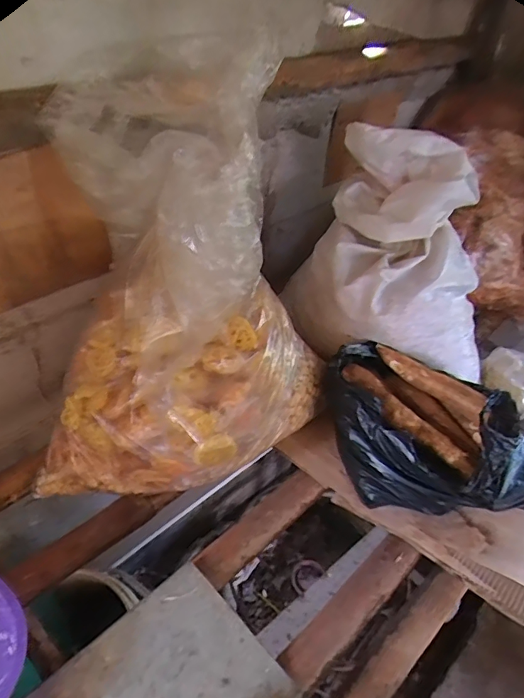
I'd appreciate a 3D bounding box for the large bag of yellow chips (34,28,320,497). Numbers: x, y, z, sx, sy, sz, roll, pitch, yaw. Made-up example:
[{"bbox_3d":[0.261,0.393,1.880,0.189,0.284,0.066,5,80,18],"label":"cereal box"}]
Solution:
[{"bbox_3d":[-0.102,-0.056,0.604,0.374,0.511,0.264,10,43,6],"label":"large bag of yellow chips"}]

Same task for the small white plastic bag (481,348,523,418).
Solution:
[{"bbox_3d":[0.479,0.049,0.874,0.126,0.051,0.130,-27,51,-30],"label":"small white plastic bag"}]

